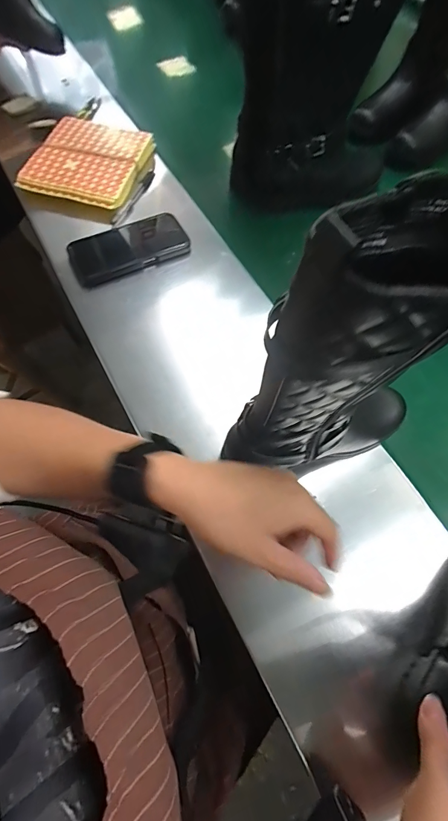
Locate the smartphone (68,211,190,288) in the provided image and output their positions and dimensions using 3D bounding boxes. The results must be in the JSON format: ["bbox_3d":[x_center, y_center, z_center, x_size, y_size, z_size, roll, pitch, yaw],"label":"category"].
[{"bbox_3d":[-0.140,-0.239,0.551,0.164,0.018,0.085,-28,69,-12],"label":"smartphone"}]

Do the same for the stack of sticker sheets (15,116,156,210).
[{"bbox_3d":[-0.217,-0.401,0.606,0.158,0.025,0.171,14,70,-2],"label":"stack of sticker sheets"}]

